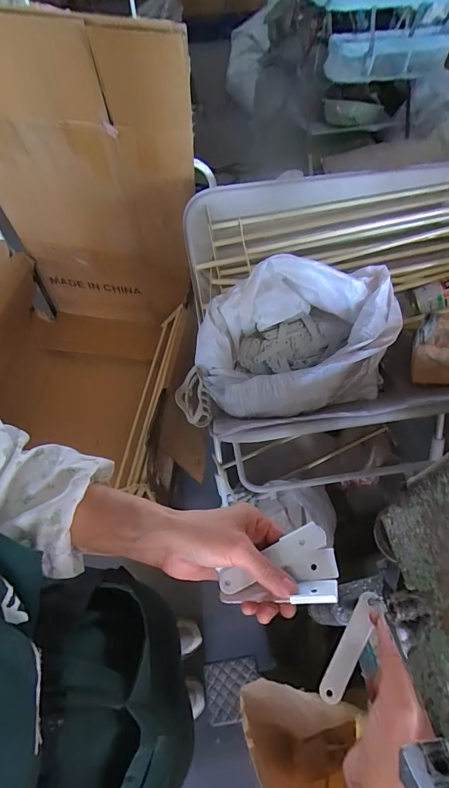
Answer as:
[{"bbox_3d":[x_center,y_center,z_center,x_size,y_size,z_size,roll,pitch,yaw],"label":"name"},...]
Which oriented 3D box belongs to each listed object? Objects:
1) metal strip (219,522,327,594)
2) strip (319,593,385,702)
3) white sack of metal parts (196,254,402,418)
[{"bbox_3d":[0.041,0.142,0.331,0.098,0.005,0.021,-29,62,0],"label":"metal strip"},{"bbox_3d":[0.102,0.204,0.313,0.018,0.004,0.087,28,77,23],"label":"strip"},{"bbox_3d":[0.133,-0.094,0.718,0.364,0.223,0.276,-7,59,-4],"label":"white sack of metal parts"}]

